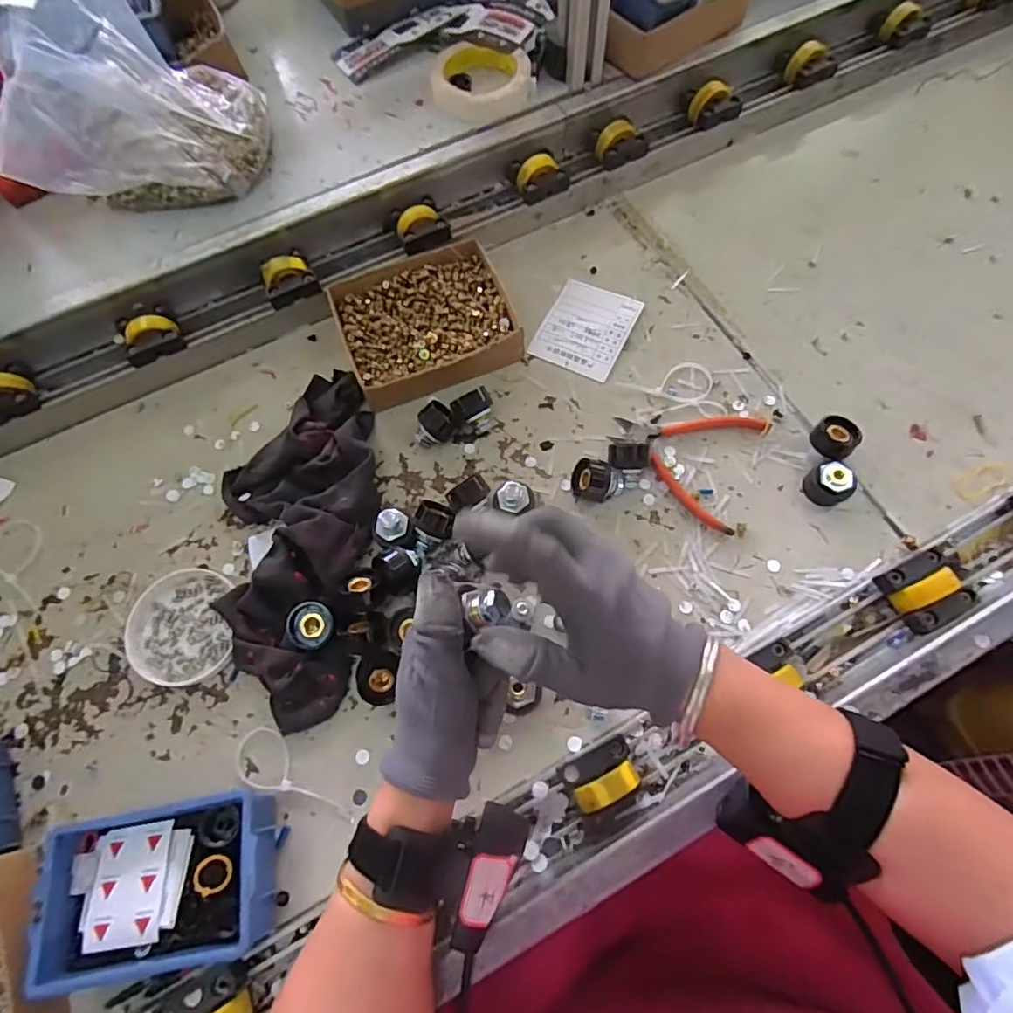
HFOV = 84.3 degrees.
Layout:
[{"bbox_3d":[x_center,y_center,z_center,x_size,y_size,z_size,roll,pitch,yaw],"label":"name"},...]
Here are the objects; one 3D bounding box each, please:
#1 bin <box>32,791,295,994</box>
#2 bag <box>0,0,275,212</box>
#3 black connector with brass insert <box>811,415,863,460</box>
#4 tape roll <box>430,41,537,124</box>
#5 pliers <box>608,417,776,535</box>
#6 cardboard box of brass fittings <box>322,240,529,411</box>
[{"bbox_3d":[-0.241,0.269,0.402,0.151,0.058,0.102,-11,69,-2],"label":"bin"},{"bbox_3d":[-0.355,-0.379,0.514,0.224,0.172,0.129,-18,69,-5],"label":"bag"},{"bbox_3d":[0.305,-0.062,0.523,0.036,0.029,0.038,-1,69,2],"label":"black connector with brass insert"},{"bbox_3d":[-0.025,-0.471,0.618,0.111,0.022,0.111,1,69,2],"label":"tape roll"},{"bbox_3d":[0.165,-0.054,0.535,0.137,0.011,0.122,25,72,11],"label":"pliers"},{"bbox_3d":[-0.082,-0.190,0.586,0.166,0.038,0.149,-20,70,-6],"label":"cardboard box of brass fittings"}]

